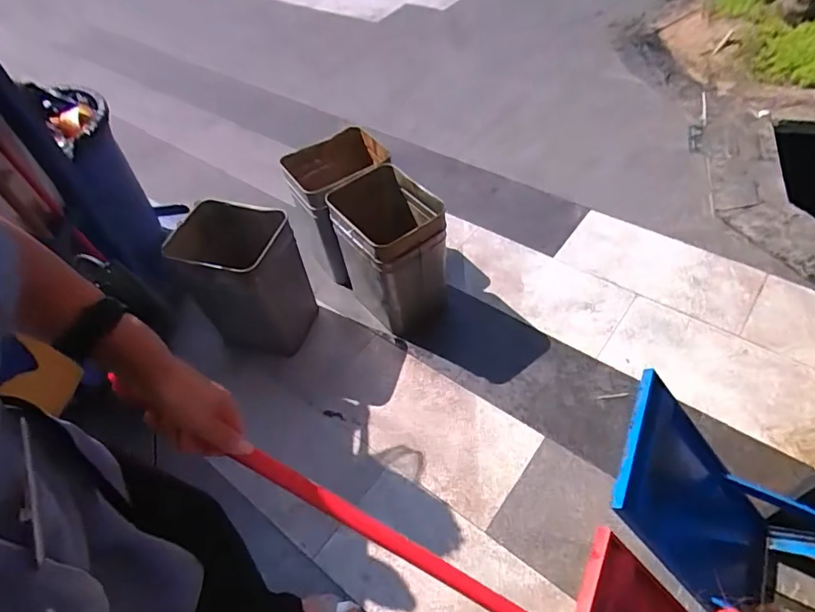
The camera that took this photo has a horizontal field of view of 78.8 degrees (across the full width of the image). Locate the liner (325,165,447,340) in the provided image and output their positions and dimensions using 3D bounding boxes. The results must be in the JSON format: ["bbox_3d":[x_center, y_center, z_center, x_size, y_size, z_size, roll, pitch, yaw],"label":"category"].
[{"bbox_3d":[-0.045,-0.159,1.510,0.237,0.395,0.333,-31,56,-18],"label":"liner"}]

